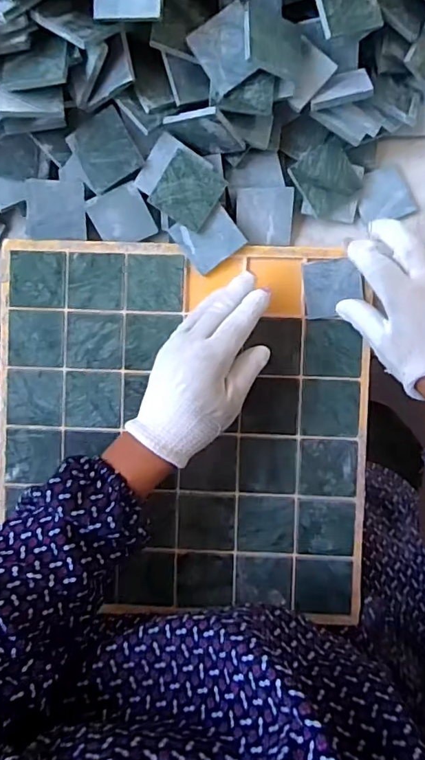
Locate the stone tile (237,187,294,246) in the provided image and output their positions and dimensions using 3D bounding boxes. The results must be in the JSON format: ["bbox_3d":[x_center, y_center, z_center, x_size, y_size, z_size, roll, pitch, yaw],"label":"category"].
[{"bbox_3d":[0.047,-0.146,0.451,0.049,0.004,0.049,-1,116,0],"label":"stone tile"}]

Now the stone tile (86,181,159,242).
[{"bbox_3d":[-0.081,-0.145,0.453,0.050,0.004,0.048,-20,122,12],"label":"stone tile"}]

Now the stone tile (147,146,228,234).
[{"bbox_3d":[-0.021,-0.160,0.427,0.050,0.005,0.050,31,105,-9],"label":"stone tile"}]

